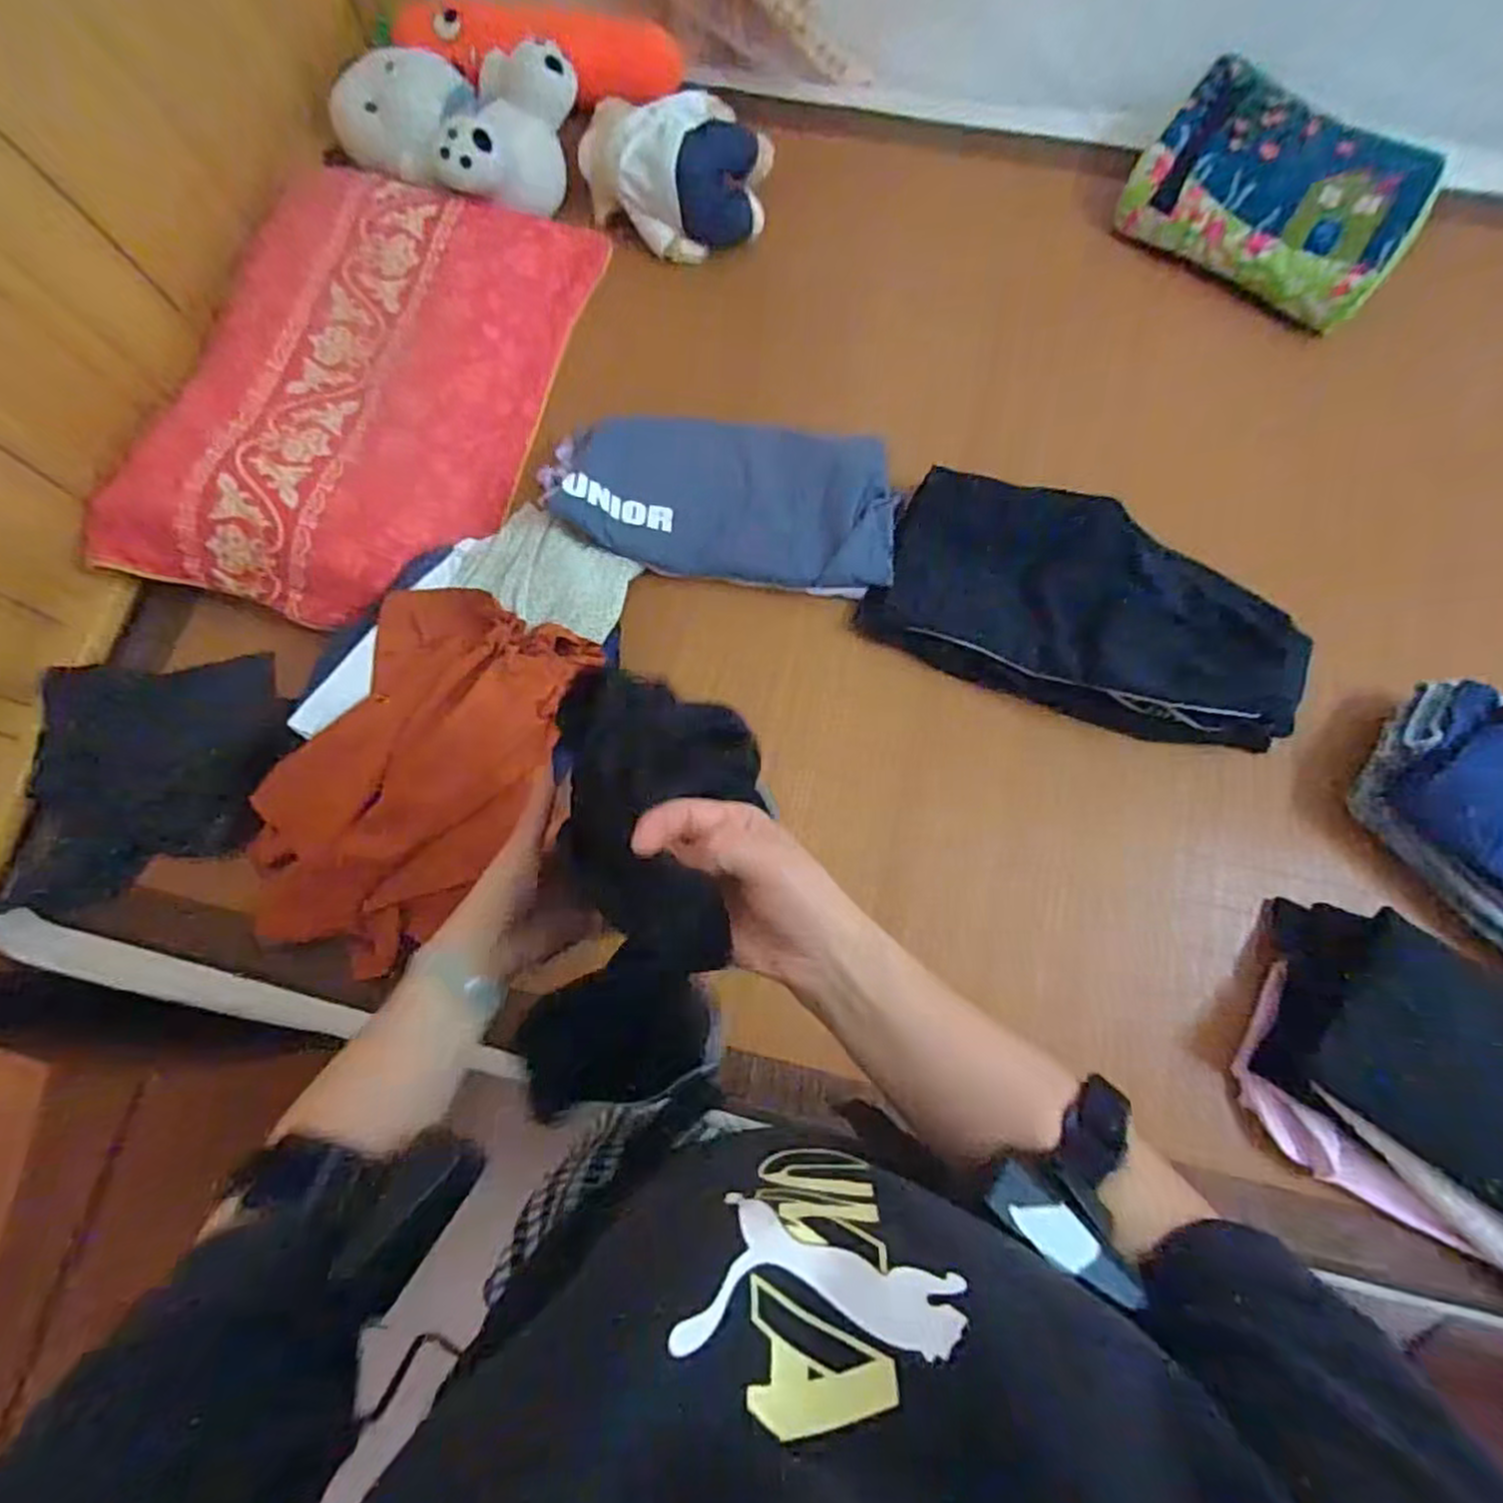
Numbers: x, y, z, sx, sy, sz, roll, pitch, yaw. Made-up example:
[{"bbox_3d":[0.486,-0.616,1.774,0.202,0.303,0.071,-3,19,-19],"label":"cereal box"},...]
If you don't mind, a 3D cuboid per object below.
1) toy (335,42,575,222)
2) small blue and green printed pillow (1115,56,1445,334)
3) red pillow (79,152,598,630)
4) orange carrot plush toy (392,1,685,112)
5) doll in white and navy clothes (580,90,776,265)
[{"bbox_3d":[-0.409,-0.826,1.006,0.298,0.131,0.234,13,75,6],"label":"toy"},{"bbox_3d":[0.702,-0.746,0.995,0.338,0.082,0.273,35,78,11],"label":"small blue and green printed pillow"},{"bbox_3d":[-0.464,-0.456,0.917,0.383,0.116,0.629,13,75,6],"label":"red pillow"},{"bbox_3d":[-0.295,-1.009,1.078,0.395,0.092,0.090,-5,73,-14],"label":"orange carrot plush toy"},{"bbox_3d":[-0.099,-0.794,1.027,0.257,0.117,0.184,-11,74,-1],"label":"doll in white and navy clothes"}]

